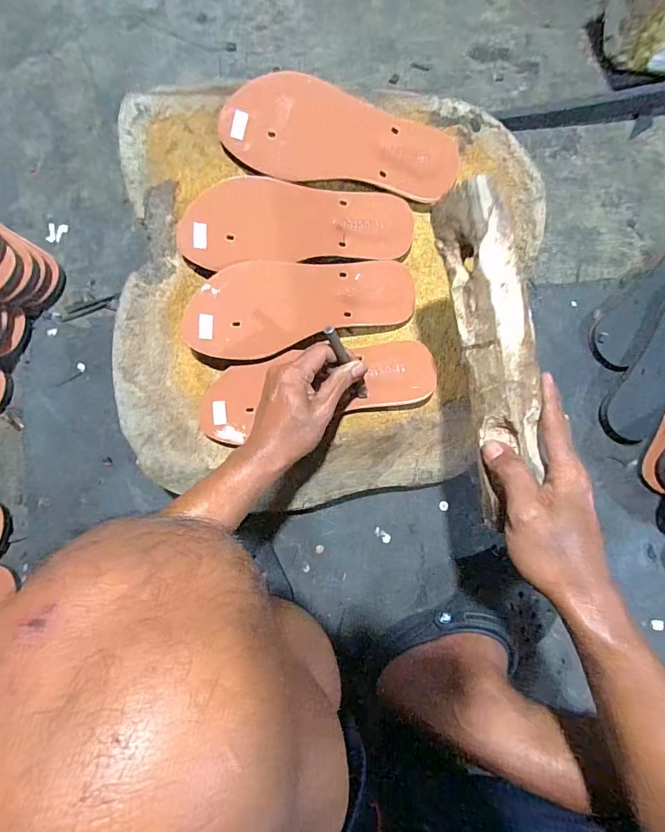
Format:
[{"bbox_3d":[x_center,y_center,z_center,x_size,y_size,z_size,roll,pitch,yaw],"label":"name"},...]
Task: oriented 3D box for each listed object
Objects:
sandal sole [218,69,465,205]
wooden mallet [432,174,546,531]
[{"bbox_3d":[0.013,-0.295,0.457,0.247,0.011,0.090,7,108,-6],"label":"sandal sole"},{"bbox_3d":[0.128,-0.047,0.333,0.052,0.039,0.252,-9,91,-2],"label":"wooden mallet"}]

